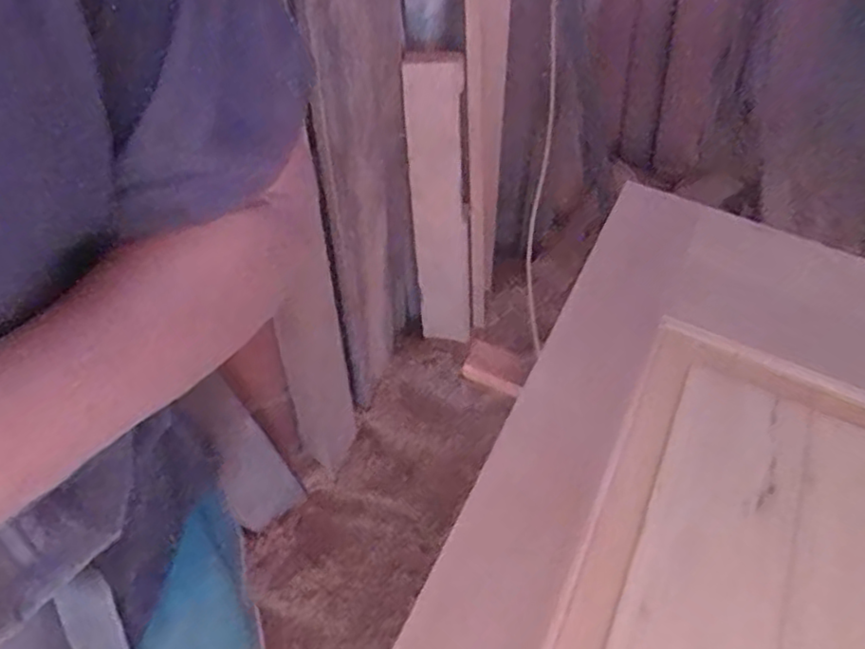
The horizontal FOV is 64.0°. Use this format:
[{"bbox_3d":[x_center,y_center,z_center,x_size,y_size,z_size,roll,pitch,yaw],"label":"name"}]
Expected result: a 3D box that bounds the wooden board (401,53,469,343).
[{"bbox_3d":[0.014,-0.211,1.364,0.107,0.626,0.030,-11,42,-8],"label":"wooden board"}]

